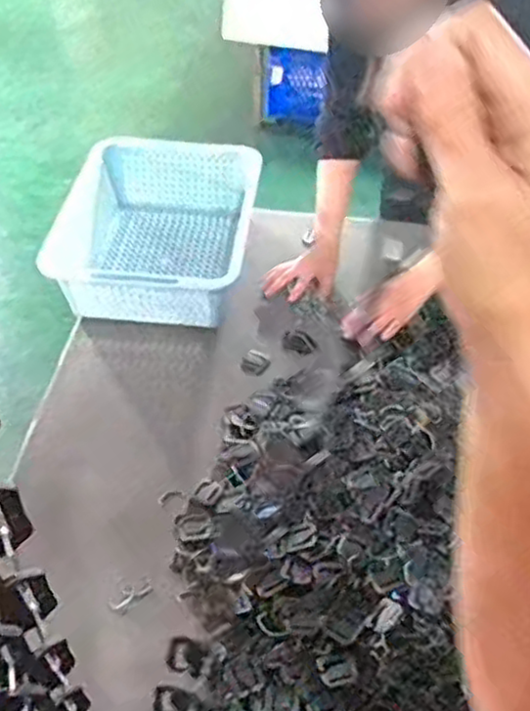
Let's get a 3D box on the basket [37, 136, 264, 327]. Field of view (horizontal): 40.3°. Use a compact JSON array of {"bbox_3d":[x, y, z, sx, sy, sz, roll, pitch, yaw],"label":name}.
[{"bbox_3d":[-0.180,-0.210,1.211,0.314,0.128,0.372,8,46,4],"label":"basket"}]

